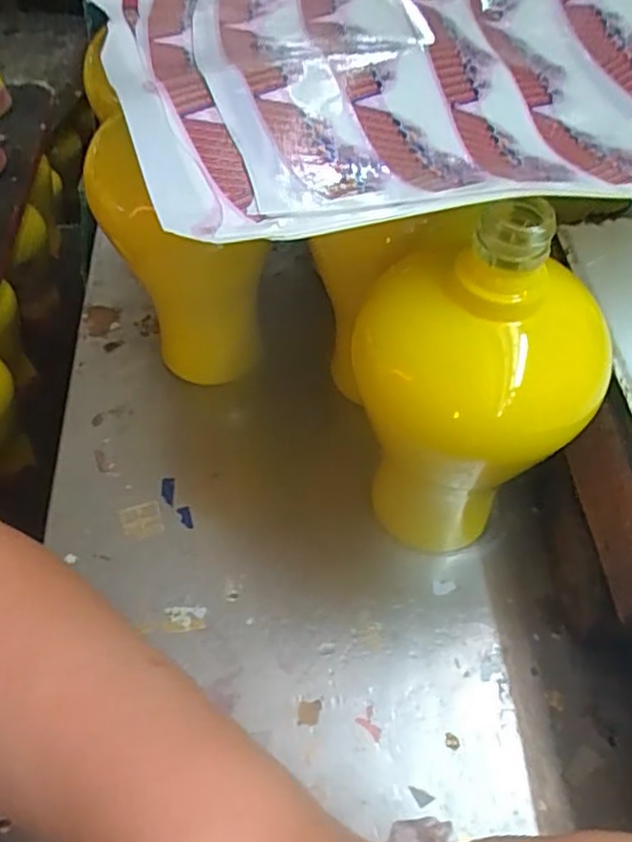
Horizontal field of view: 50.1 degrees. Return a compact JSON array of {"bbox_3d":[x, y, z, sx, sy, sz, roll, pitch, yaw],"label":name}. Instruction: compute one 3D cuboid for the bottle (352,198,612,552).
[{"bbox_3d":[0.069,-0.006,0.321,0.081,0.209,0.100,-37,61,-21],"label":"bottle"}]

